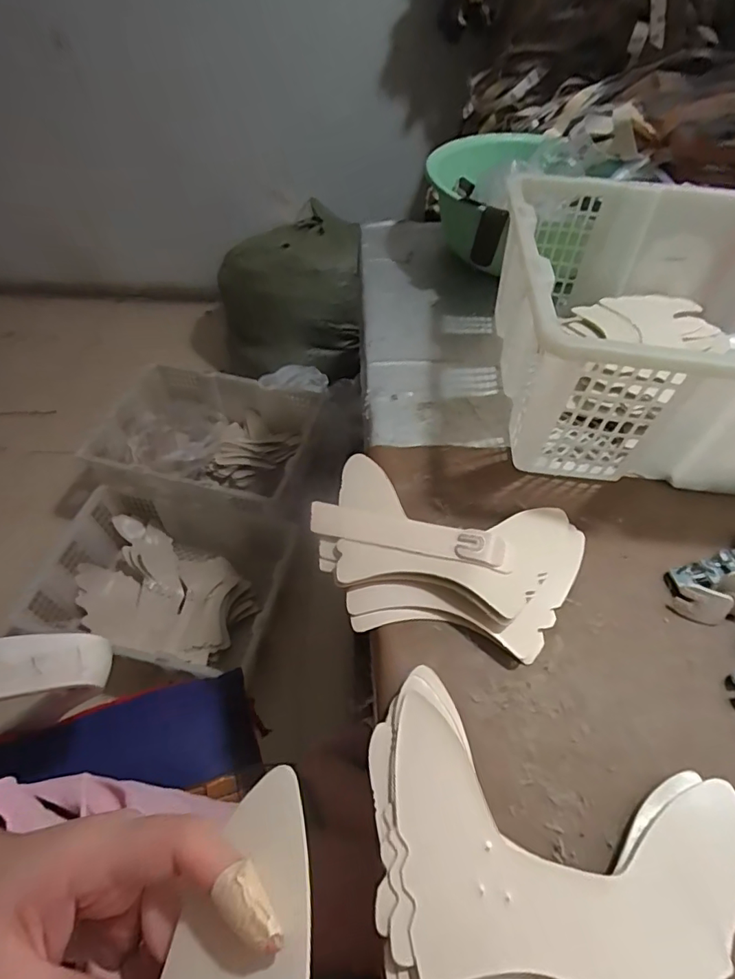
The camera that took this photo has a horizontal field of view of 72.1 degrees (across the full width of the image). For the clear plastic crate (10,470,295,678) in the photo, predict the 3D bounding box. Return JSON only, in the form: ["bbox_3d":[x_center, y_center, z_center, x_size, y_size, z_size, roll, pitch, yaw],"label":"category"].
[{"bbox_3d":[-0.431,0.197,1.090,0.504,0.222,0.354,12,52,8],"label":"clear plastic crate"}]

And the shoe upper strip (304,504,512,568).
[{"bbox_3d":[0.030,0.038,0.437,0.172,0.008,0.034,10,52,18],"label":"shoe upper strip"}]

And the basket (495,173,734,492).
[{"bbox_3d":[0.383,-0.163,0.535,0.481,0.163,0.350,5,51,2],"label":"basket"}]

